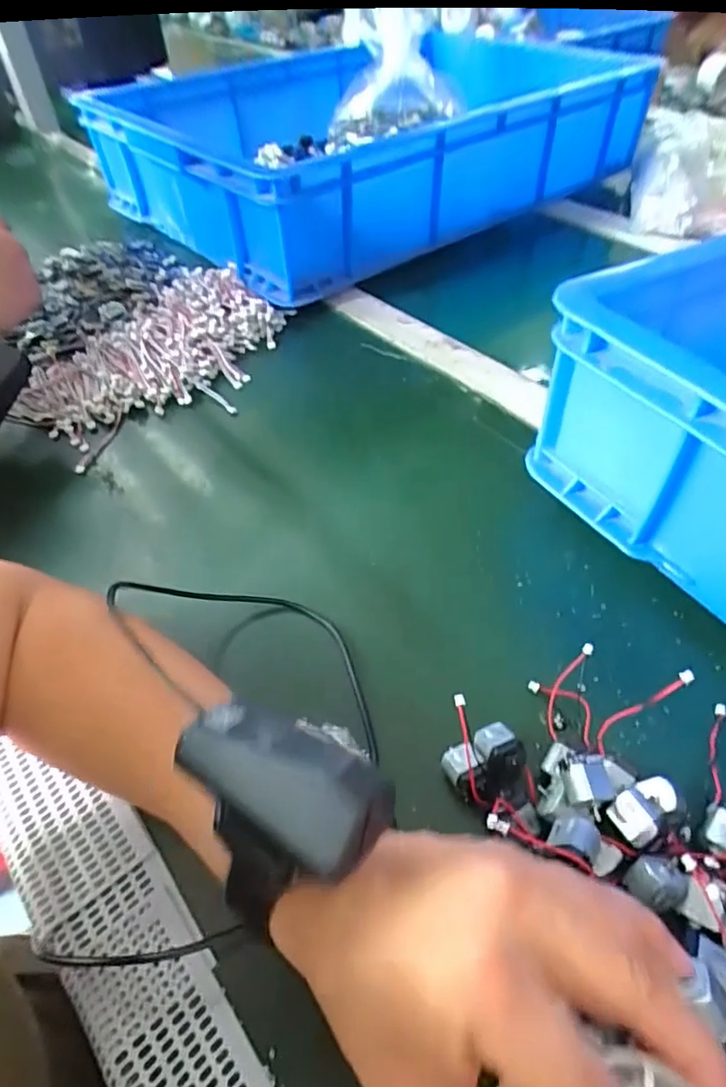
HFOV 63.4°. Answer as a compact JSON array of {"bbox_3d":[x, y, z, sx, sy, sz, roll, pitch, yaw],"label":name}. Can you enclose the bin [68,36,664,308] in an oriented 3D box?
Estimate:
[{"bbox_3d":[0.012,-0.506,0.736,0.543,0.130,0.440,-34,55,-23],"label":"bin"}]

